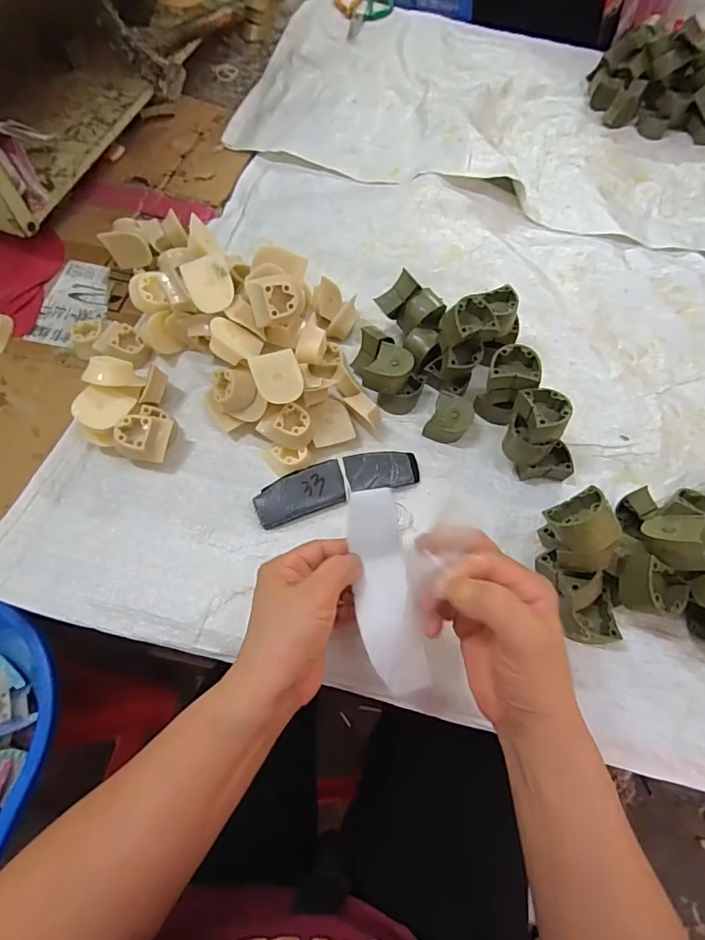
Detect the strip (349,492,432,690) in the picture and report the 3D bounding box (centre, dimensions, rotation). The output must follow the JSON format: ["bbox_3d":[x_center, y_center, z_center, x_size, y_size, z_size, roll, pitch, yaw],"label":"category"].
[{"bbox_3d":[0.022,0.083,0.330,0.039,0.017,0.136,-8,77,-8],"label":"strip"}]

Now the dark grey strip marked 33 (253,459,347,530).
[{"bbox_3d":[-0.049,0.021,0.432,0.083,0.010,0.045,-17,64,-13],"label":"dark grey strip marked 33"}]

